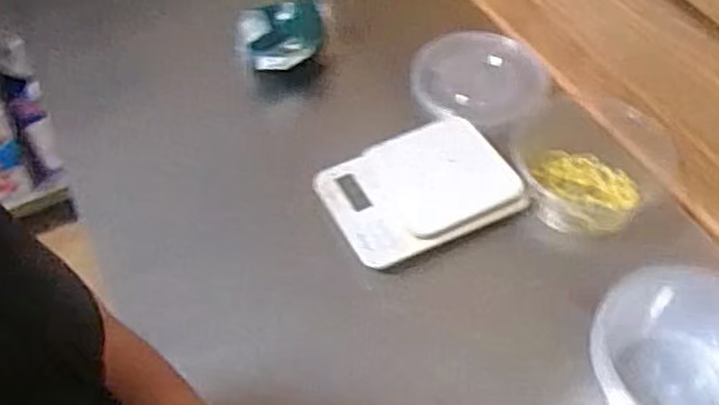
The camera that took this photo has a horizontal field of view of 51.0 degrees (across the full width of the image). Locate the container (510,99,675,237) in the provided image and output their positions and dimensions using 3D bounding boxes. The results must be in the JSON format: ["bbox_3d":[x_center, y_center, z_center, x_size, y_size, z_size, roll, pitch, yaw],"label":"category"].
[{"bbox_3d":[0.260,-0.045,0.846,0.175,0.061,0.169,18,53,15],"label":"container"}]

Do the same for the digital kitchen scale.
[{"bbox_3d":[0.062,-0.017,0.816,0.187,0.025,0.148,-22,53,-16],"label":"digital kitchen scale"}]

